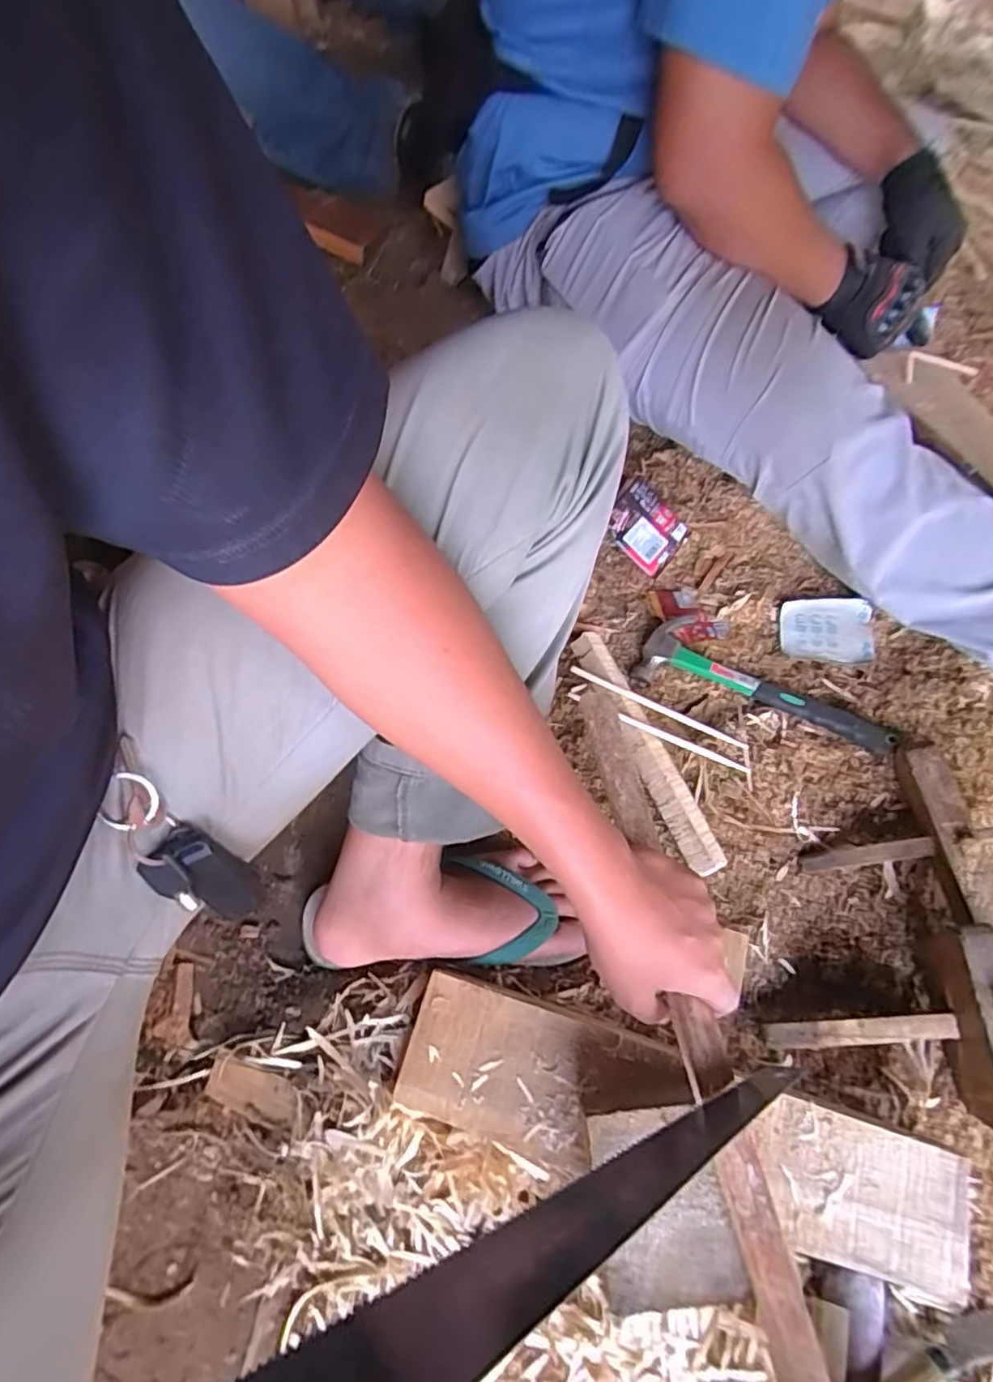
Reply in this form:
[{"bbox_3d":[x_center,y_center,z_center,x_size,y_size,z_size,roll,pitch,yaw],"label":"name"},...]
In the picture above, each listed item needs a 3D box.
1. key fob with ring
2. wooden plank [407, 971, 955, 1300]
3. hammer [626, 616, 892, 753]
[{"bbox_3d":[-0.181,0.088,0.354,0.040,0.121,0.024,-39,26,-19],"label":"key fob with ring"},{"bbox_3d":[0.127,0.318,0.462,0.402,0.024,0.096,15,63,8],"label":"wooden plank"},{"bbox_3d":[0.277,-0.013,0.659,0.251,0.029,0.090,20,64,11],"label":"hammer"}]

